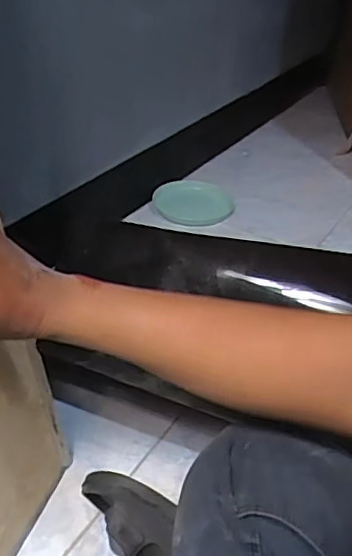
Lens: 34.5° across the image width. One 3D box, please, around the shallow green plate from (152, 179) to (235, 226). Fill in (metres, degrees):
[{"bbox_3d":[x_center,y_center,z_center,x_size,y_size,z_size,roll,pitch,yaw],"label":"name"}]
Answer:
[{"bbox_3d":[0.042,-0.181,1.306,0.180,0.025,0.198,11,35,-8],"label":"shallow green plate"}]

